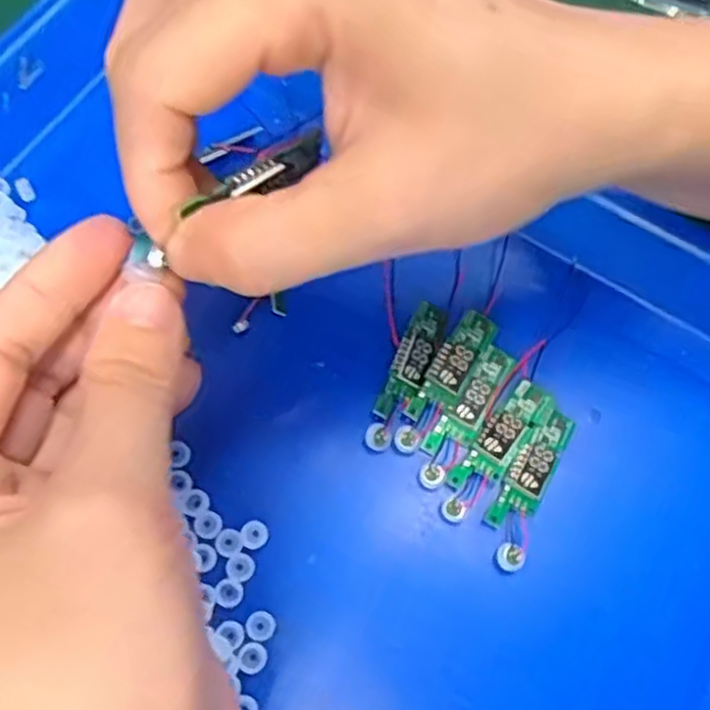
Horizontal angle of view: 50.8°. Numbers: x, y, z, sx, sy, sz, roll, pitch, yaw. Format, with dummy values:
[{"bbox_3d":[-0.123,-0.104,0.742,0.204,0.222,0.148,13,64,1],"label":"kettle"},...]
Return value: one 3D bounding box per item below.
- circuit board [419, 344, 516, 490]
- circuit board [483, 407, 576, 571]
[{"bbox_3d":[0.034,0.019,0.234,0.012,0.005,0.052,30,71,11],"label":"circuit board"},{"bbox_3d":[0.052,0.039,0.227,0.014,0.005,0.050,24,70,8],"label":"circuit board"}]

